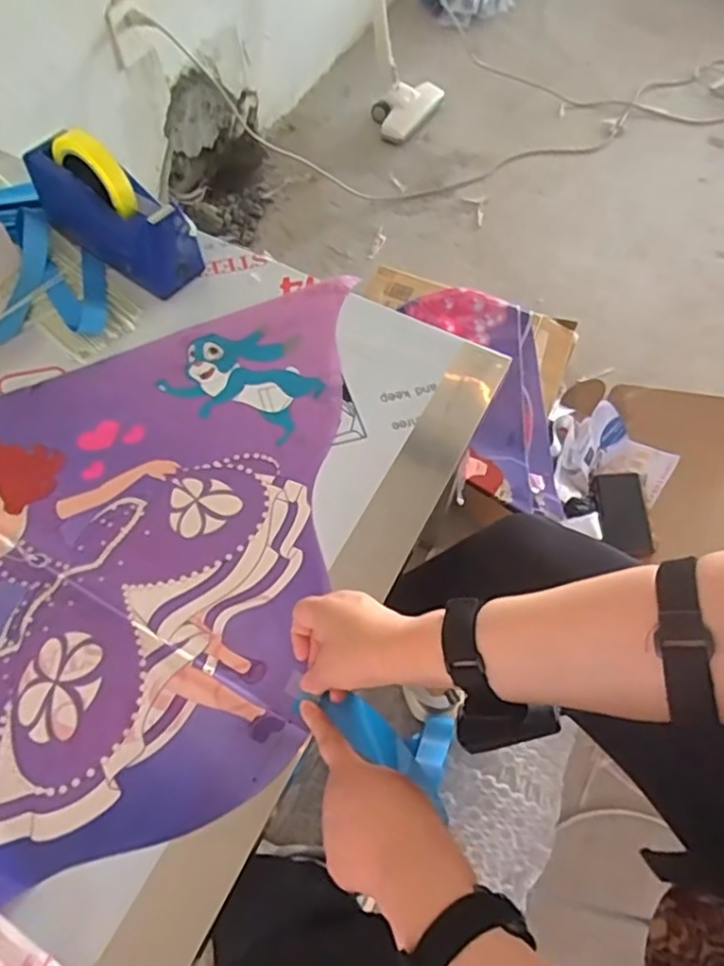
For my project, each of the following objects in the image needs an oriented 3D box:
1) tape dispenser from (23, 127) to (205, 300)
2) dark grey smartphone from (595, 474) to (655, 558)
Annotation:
[{"bbox_3d":[-0.281,-0.309,0.722,0.204,0.126,0.067,32,64,14],"label":"tape dispenser"},{"bbox_3d":[0.444,0.050,1.104,0.084,0.016,0.158,6,60,1],"label":"dark grey smartphone"}]

